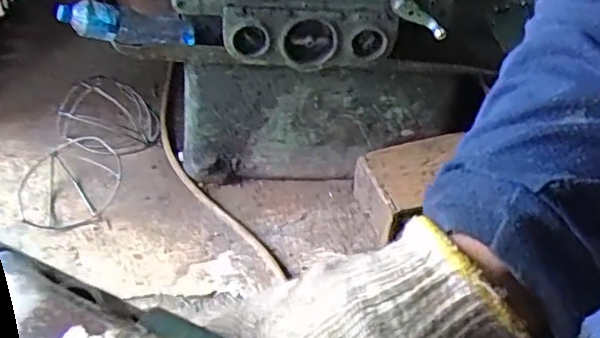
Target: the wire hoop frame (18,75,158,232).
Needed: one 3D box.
[{"bbox_3d":[-0.539,-0.039,1.555,0.254,0.110,0.483,12,56,6],"label":"wire hoop frame"}]

